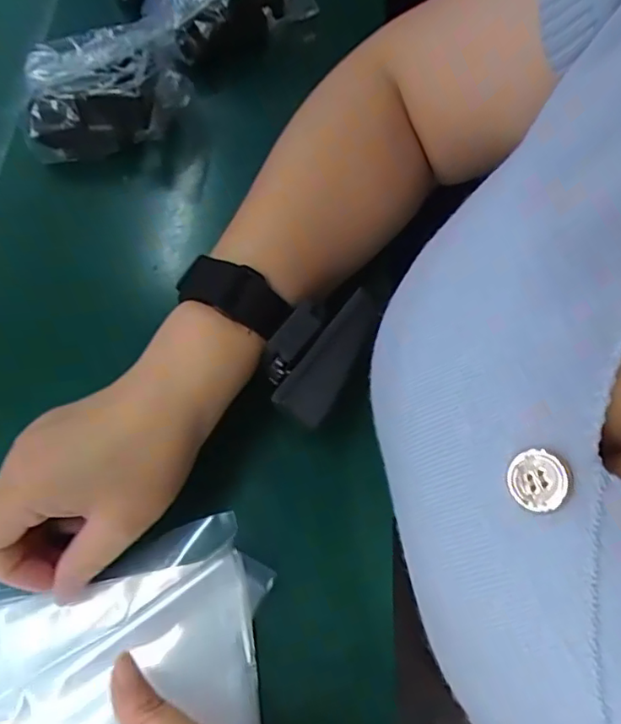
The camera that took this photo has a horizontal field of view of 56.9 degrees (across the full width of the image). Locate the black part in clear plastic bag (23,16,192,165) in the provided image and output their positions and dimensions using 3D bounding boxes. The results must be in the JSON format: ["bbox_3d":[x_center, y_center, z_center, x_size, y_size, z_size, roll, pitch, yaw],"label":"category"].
[{"bbox_3d":[-0.137,-0.185,0.376,0.105,0.051,0.068,-12,66,-5],"label":"black part in clear plastic bag"}]

